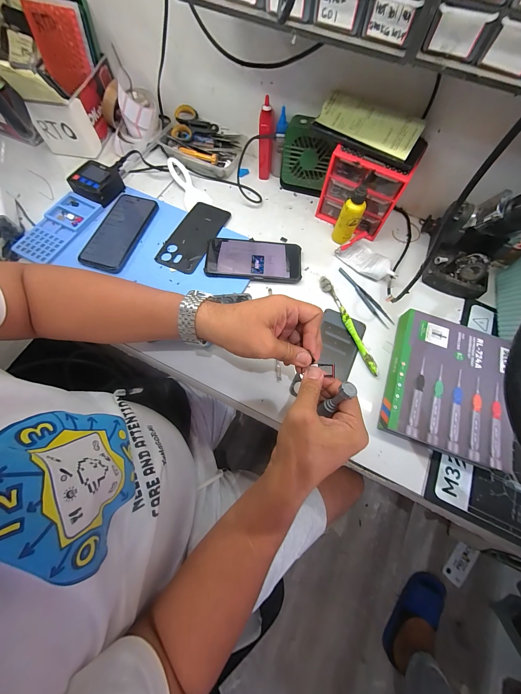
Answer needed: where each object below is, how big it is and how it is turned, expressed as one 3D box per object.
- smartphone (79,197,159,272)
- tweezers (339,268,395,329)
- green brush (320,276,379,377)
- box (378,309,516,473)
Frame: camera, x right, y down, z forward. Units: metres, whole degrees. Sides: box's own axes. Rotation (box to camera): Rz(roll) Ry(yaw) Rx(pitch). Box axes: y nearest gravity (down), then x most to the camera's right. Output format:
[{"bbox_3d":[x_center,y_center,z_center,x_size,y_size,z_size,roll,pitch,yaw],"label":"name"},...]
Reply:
[{"bbox_3d":[-0.249,-0.205,0.447,0.079,0.011,0.163,13,70,3],"label":"smartphone"},{"bbox_3d":[0.182,-0.088,0.437,0.021,0.007,0.130,-29,73,-12],"label":"tweezers"},{"bbox_3d":[0.143,-0.038,0.413,0.015,0.015,0.182,-21,72,-9],"label":"green brush"},{"bbox_3d":[0.273,0.053,0.373,0.161,0.036,0.193,20,70,5],"label":"box"}]

